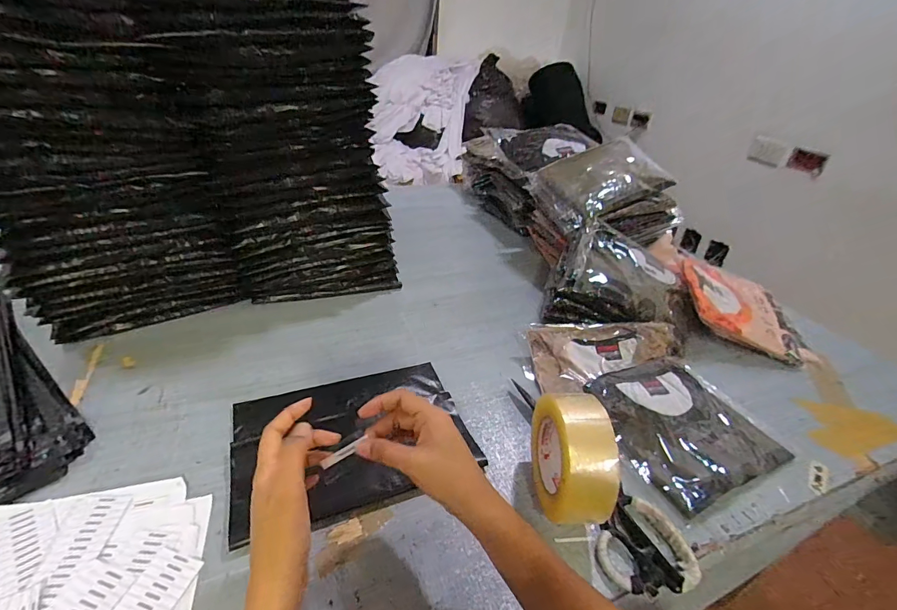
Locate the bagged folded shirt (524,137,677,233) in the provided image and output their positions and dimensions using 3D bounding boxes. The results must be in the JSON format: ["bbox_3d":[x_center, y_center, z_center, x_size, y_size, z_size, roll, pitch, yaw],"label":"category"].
[{"bbox_3d":[0.327,-0.266,0.879,0.258,0.052,0.204,-20,57,-5],"label":"bagged folded shirt"}]

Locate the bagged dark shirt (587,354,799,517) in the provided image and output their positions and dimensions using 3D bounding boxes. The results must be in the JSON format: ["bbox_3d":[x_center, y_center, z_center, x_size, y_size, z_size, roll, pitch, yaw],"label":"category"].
[{"bbox_3d":[0.322,0.151,0.559,0.226,0.034,0.195,-11,36,-23],"label":"bagged dark shirt"}]

